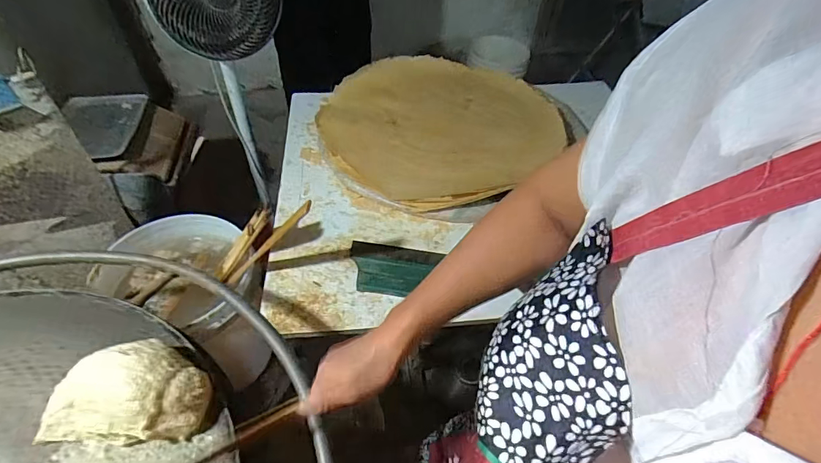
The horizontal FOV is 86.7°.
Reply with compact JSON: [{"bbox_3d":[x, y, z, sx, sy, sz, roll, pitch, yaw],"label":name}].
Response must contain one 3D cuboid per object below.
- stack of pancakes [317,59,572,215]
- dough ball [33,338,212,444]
[{"bbox_3d":[0.069,-0.280,1.095,0.565,0.080,0.534,-34,55,-27],"label":"stack of pancakes"},{"bbox_3d":[-0.288,0.159,0.445,0.151,0.065,0.092,1,47,2],"label":"dough ball"}]

